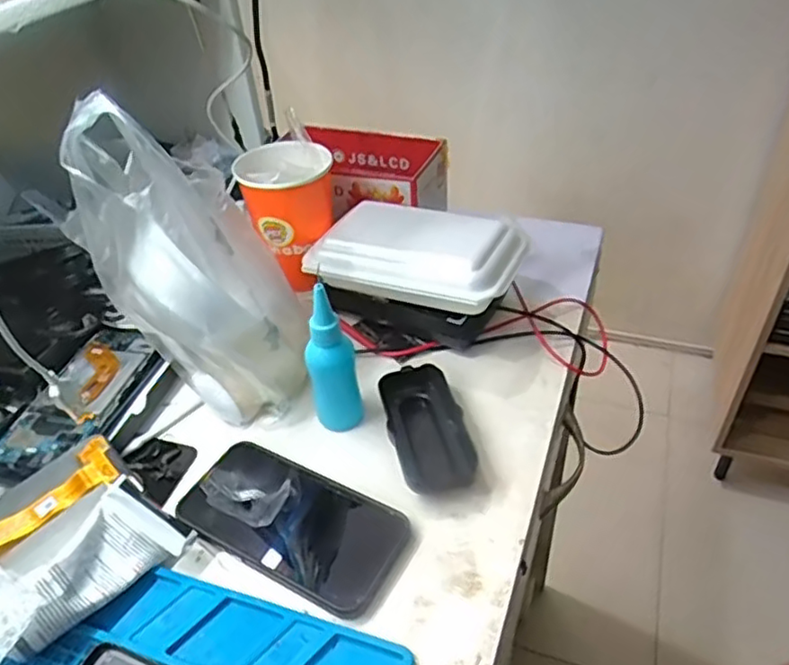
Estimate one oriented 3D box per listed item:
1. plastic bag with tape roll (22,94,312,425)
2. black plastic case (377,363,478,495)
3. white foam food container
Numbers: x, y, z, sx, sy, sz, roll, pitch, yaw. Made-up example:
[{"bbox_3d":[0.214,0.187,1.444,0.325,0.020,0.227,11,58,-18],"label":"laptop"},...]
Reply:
[{"bbox_3d":[-0.152,-0.053,0.472,0.171,0.205,0.097,15,44,21],"label":"plastic bag with tape roll"},{"bbox_3d":[0.023,0.069,0.473,0.054,0.024,0.102,-10,40,-7],"label":"black plastic case"},{"bbox_3d":[0.018,-0.067,0.538,0.170,0.044,0.091,15,44,21],"label":"white foam food container"}]

